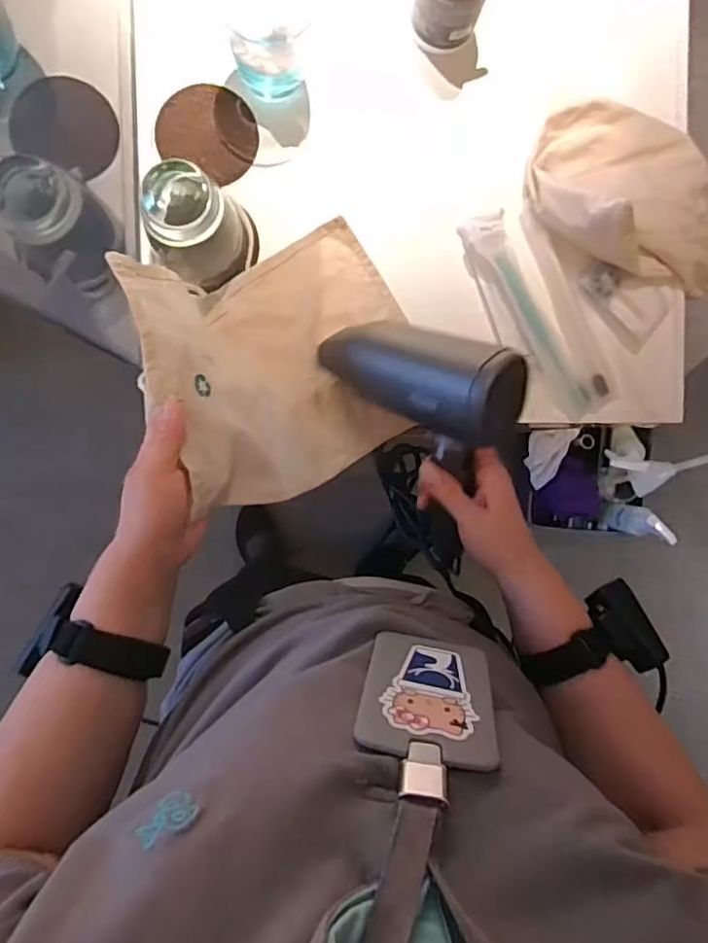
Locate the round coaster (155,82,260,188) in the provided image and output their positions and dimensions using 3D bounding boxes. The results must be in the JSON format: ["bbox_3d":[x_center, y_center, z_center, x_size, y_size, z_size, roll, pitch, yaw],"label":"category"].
[{"bbox_3d":[-0.137,-0.324,0.546,0.096,0.006,0.084,30,89,-6],"label":"round coaster"}]

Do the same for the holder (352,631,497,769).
[{"bbox_3d":[0.041,0.119,0.316,0.068,0.106,0.004,8,103,7],"label":"holder"}]

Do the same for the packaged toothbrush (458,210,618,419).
[{"bbox_3d":[0.183,-0.154,0.573,0.054,0.014,0.223,-36,95,-4],"label":"packaged toothbrush"}]

